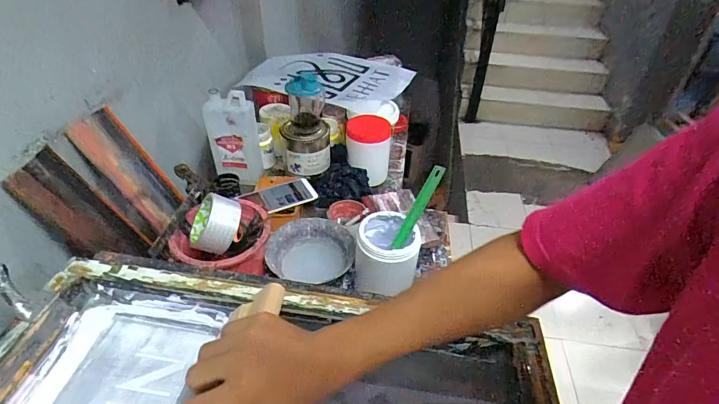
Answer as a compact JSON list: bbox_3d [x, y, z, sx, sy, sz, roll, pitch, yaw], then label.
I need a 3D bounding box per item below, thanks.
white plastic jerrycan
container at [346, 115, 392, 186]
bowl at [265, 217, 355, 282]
[{"bbox_3d":[-0.280,-0.141,0.892,0.108,0.219,0.069,-11,42,-16],"label":"white plastic jerrycan"},{"bbox_3d":[0.020,-0.123,0.927,0.100,0.124,0.101,3,40,1],"label":"container"},{"bbox_3d":[-0.087,0.092,0.721,0.156,0.042,0.137,-2,40,-5],"label":"bowl"}]

